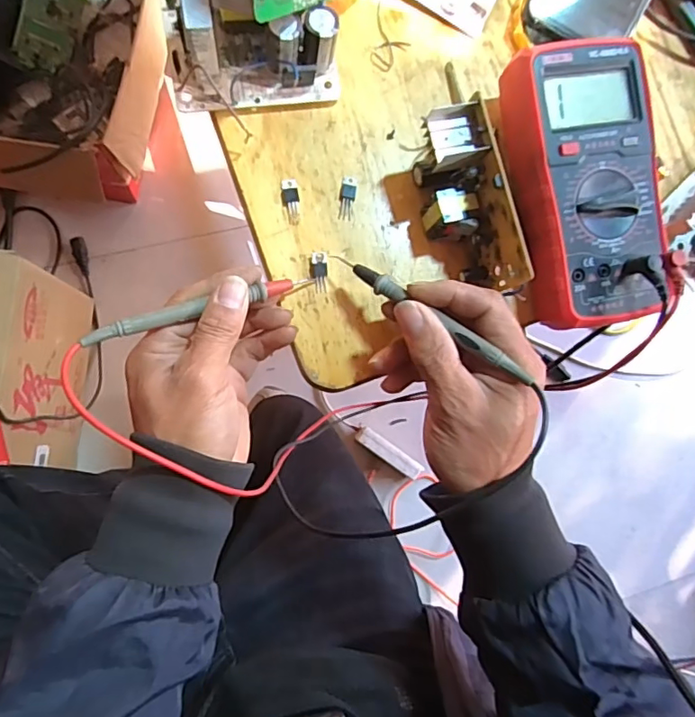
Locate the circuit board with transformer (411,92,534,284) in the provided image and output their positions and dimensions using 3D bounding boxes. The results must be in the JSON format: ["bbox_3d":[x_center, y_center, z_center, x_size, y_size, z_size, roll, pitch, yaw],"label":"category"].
[{"bbox_3d":[0.081,-0.099,0.346,0.049,0.057,0.117,-17,88,-10],"label":"circuit board with transformer"}]

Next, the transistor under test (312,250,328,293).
[{"bbox_3d":[-0.018,-0.058,0.359,0.010,0.004,0.027,-3,85,-9],"label":"transistor under test"}]

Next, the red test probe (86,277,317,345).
[{"bbox_3d":[-0.084,-0.032,0.325,0.141,0.013,0.010,-19,88,-25],"label":"red test probe"}]

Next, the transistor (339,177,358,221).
[{"bbox_3d":[0.001,-0.110,0.366,0.010,0.004,0.030,10,84,-8],"label":"transistor"}]

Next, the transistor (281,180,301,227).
[{"bbox_3d":[-0.038,-0.106,0.361,0.011,0.004,0.030,-4,86,-9],"label":"transistor"}]

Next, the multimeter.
[{"bbox_3d":[0.159,-0.112,0.358,0.091,0.043,0.179,-9,86,-9],"label":"multimeter"}]

